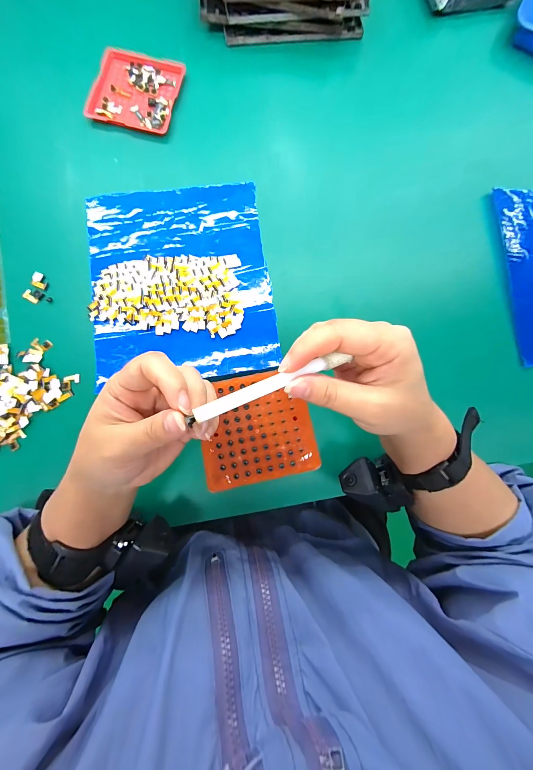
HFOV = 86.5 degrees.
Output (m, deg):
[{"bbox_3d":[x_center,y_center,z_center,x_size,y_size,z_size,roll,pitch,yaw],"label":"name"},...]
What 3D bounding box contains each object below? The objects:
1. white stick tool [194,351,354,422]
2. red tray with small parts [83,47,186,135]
[{"bbox_3d":[0.006,-0.001,0.165,0.097,0.006,0.010,-21,82,-12],"label":"white stick tool"},{"bbox_3d":[-0.160,-0.360,0.347,0.101,0.012,0.097,14,80,1],"label":"red tray with small parts"}]

